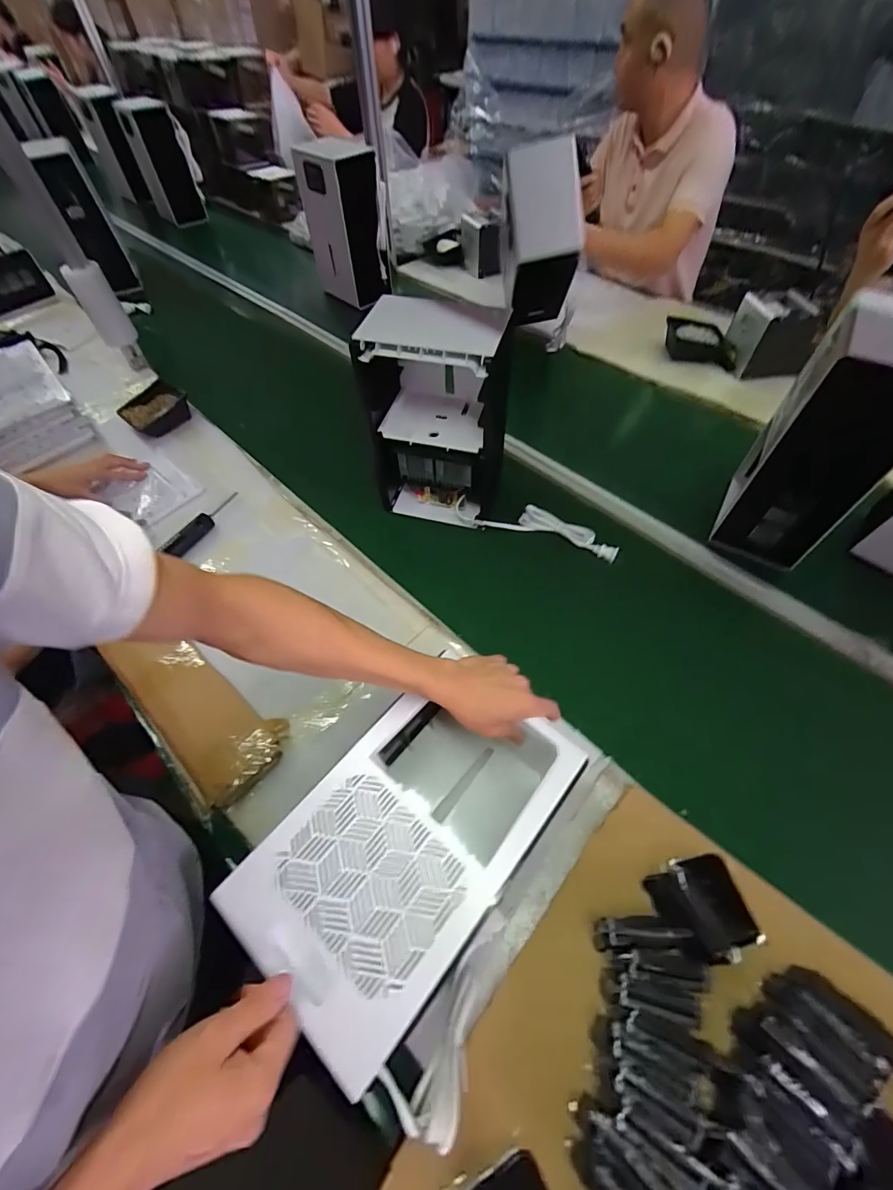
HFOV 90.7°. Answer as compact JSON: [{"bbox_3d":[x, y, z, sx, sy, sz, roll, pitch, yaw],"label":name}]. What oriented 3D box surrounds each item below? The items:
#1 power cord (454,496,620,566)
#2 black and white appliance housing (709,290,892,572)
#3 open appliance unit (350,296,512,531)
[{"bbox_3d":[0.172,-0.133,0.859,0.312,0.039,0.071,17,59,14],"label":"power cord"},{"bbox_3d":[0.589,-0.231,0.697,0.142,0.344,0.187,26,62,19],"label":"black and white appliance housing"},{"bbox_3d":[-0.011,-0.303,0.786,0.225,0.366,0.169,14,59,12],"label":"open appliance unit"}]

